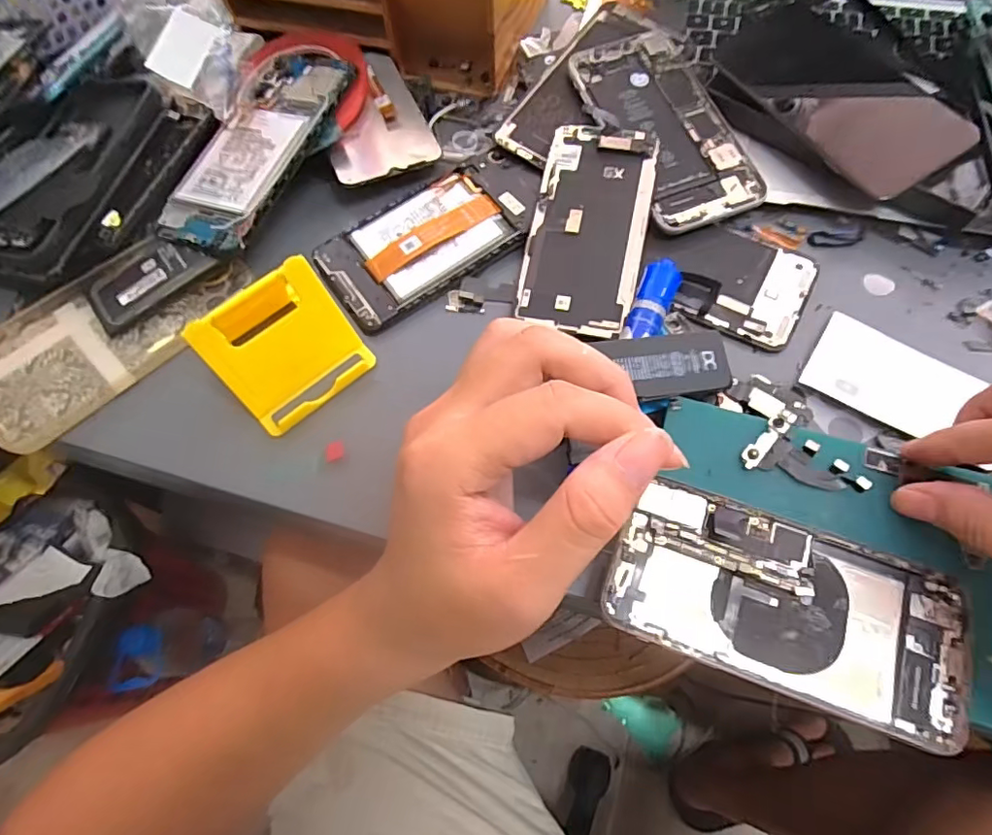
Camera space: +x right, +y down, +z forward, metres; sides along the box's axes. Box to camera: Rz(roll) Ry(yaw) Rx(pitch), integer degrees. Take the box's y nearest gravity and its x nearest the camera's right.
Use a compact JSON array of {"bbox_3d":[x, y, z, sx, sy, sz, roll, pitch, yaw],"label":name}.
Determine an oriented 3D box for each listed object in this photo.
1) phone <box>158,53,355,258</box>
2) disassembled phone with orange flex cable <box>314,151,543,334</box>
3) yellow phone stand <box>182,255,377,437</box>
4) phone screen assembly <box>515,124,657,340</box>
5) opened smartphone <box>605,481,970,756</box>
[{"bbox_3d":[-0.151,-0.173,0.348,0.069,0.009,0.157,21,73,18],"label":"phone"},{"bbox_3d":[-0.037,-0.114,0.336,0.143,0.011,0.068,-33,67,-12],"label":"disassembled phone with orange flex cable"},{"bbox_3d":[-0.118,-0.043,0.293,0.072,0.048,0.074,-42,69,-15],"label":"yellow phone stand"},{"bbox_3d":[0.055,-0.114,0.323,0.066,0.004,0.134,10,76,9],"label":"phone screen assembly"},{"bbox_3d":[0.120,0.077,0.227,0.136,0.009,0.067,18,67,11],"label":"opened smartphone"}]

